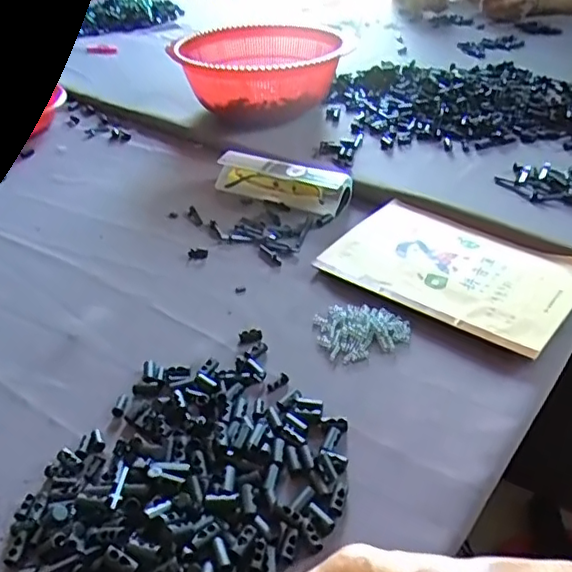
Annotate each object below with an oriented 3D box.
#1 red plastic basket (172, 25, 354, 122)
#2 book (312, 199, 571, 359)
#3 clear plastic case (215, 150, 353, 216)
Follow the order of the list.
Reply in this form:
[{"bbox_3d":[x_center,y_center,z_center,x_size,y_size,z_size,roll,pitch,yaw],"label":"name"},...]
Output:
[{"bbox_3d":[-0.038,-0.288,0.835,0.210,0.097,0.227,3,37,9],"label":"red plastic basket"},{"bbox_3d":[0.149,-0.016,0.538,0.206,0.014,0.137,24,44,33],"label":"book"},{"bbox_3d":[-0.007,-0.117,0.666,0.153,0.034,0.046,17,41,26],"label":"clear plastic case"}]

